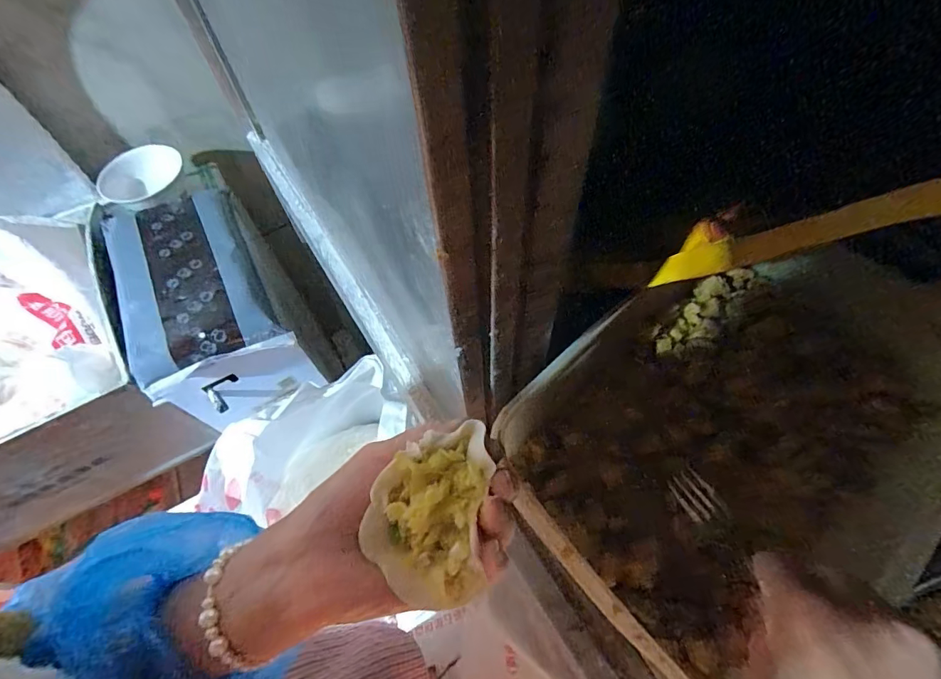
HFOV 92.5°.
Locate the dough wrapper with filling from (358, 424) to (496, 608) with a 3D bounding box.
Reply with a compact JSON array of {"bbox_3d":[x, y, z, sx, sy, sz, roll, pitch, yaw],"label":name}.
[{"bbox_3d":[-0.022,0.087,0.232,0.059,0.029,0.085,5,61,5],"label":"dough wrapper with filling"}]

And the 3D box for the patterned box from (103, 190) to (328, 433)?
[{"bbox_3d":[-0.438,-0.063,0.768,0.195,0.220,0.359,-26,63,-12],"label":"patterned box"}]

